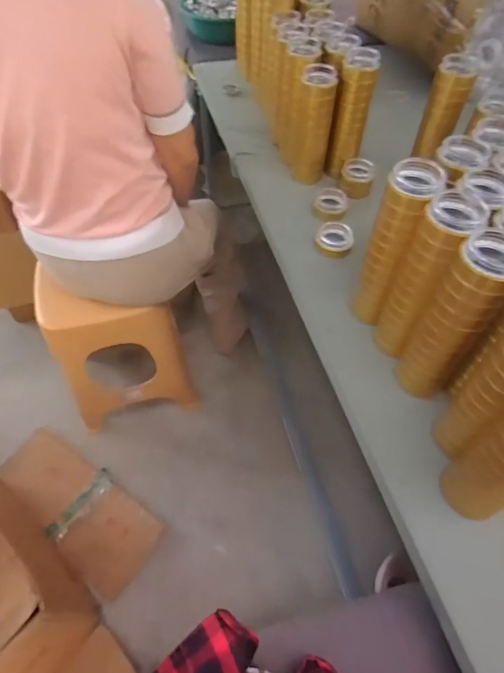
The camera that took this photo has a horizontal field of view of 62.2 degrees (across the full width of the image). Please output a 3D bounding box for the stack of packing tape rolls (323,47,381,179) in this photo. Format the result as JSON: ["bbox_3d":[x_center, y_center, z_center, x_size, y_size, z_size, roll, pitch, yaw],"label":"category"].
[{"bbox_3d":[0.203,-0.445,0.855,0.069,0.217,0.075,15,54,10],"label":"stack of packing tape rolls"}]

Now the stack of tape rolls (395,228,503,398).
[{"bbox_3d":[0.250,-0.013,0.520,0.070,0.235,0.071,37,61,24],"label":"stack of tape rolls"}]

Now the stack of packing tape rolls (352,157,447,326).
[{"bbox_3d":[0.194,-0.117,0.584,0.068,0.232,0.077,19,55,13],"label":"stack of packing tape rolls"}]

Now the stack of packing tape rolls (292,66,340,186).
[{"bbox_3d":[0.124,-0.419,0.856,0.074,0.211,0.059,8,53,5],"label":"stack of packing tape rolls"}]

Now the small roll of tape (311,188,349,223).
[{"bbox_3d":[0.158,-0.266,0.842,0.065,0.031,0.065,0,53,0],"label":"small roll of tape"}]

